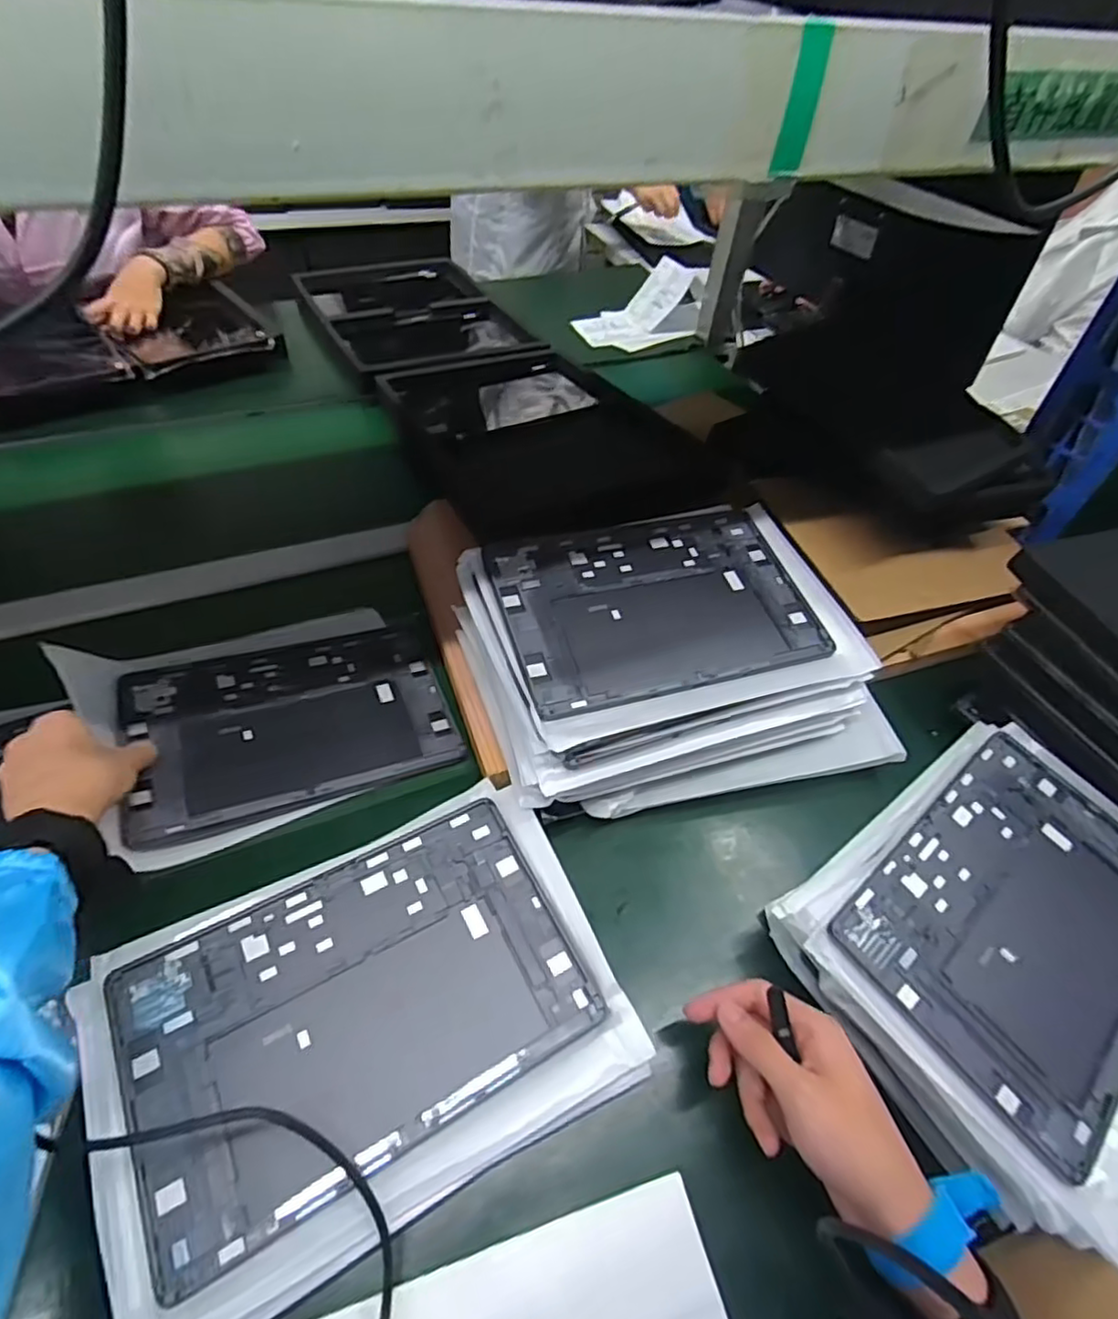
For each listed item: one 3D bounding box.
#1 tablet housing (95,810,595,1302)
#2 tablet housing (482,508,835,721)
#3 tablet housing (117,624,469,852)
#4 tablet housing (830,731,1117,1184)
[{"bbox_3d":[-0.118,0.204,0.398,0.253,0.013,0.167,-21,53,-22],"label":"tablet housing"},{"bbox_3d":[0.080,-0.050,0.542,0.253,0.011,0.172,-11,59,-17],"label":"tablet housing"},{"bbox_3d":[-0.224,0.050,0.559,0.249,0.008,0.176,-13,51,-24],"label":"tablet housing"},{"bbox_3d":[0.314,0.170,0.439,0.253,0.009,0.165,-31,64,-29],"label":"tablet housing"}]

